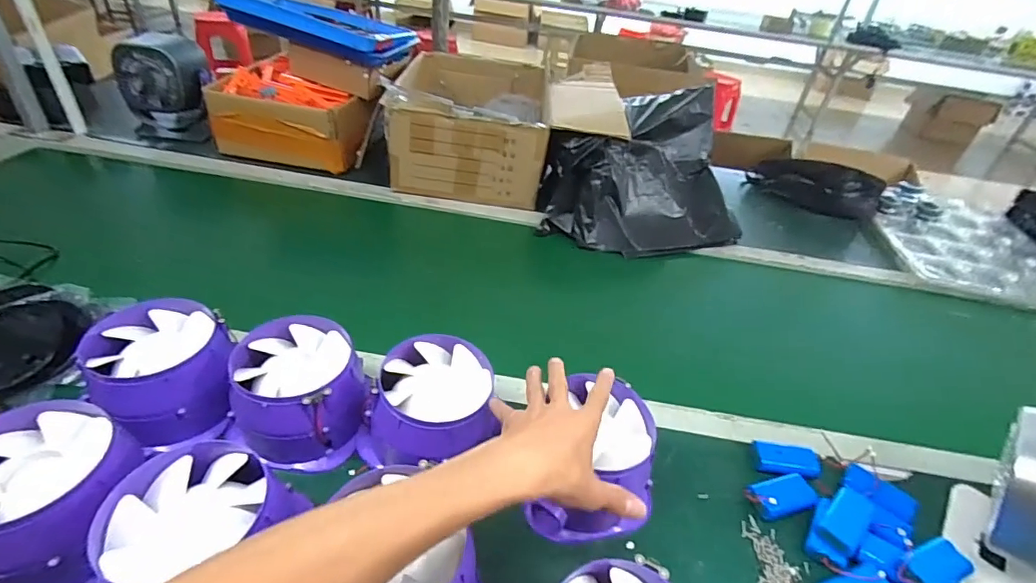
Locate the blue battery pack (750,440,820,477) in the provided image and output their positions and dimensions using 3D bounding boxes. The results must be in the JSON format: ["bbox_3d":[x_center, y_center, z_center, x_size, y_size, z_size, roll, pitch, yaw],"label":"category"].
[{"bbox_3d":[0.313,0.194,0.560,0.074,0.017,0.035,11,38,3],"label":"blue battery pack"}]

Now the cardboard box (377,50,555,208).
[{"bbox_3d":[-0.096,-0.384,1.063,0.302,0.170,0.450,6,38,-3],"label":"cardboard box"}]

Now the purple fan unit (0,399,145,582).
[{"bbox_3d":[-0.386,0.170,0.398,0.129,0.096,0.129,5,38,-4],"label":"purple fan unit"}]

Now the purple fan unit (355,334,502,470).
[{"bbox_3d":[-0.085,0.125,0.515,0.131,0.093,0.125,5,38,-4],"label":"purple fan unit"}]

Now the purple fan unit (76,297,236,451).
[{"bbox_3d":[-0.366,0.086,0.511,0.124,0.083,0.151,-22,47,-33],"label":"purple fan unit"}]

